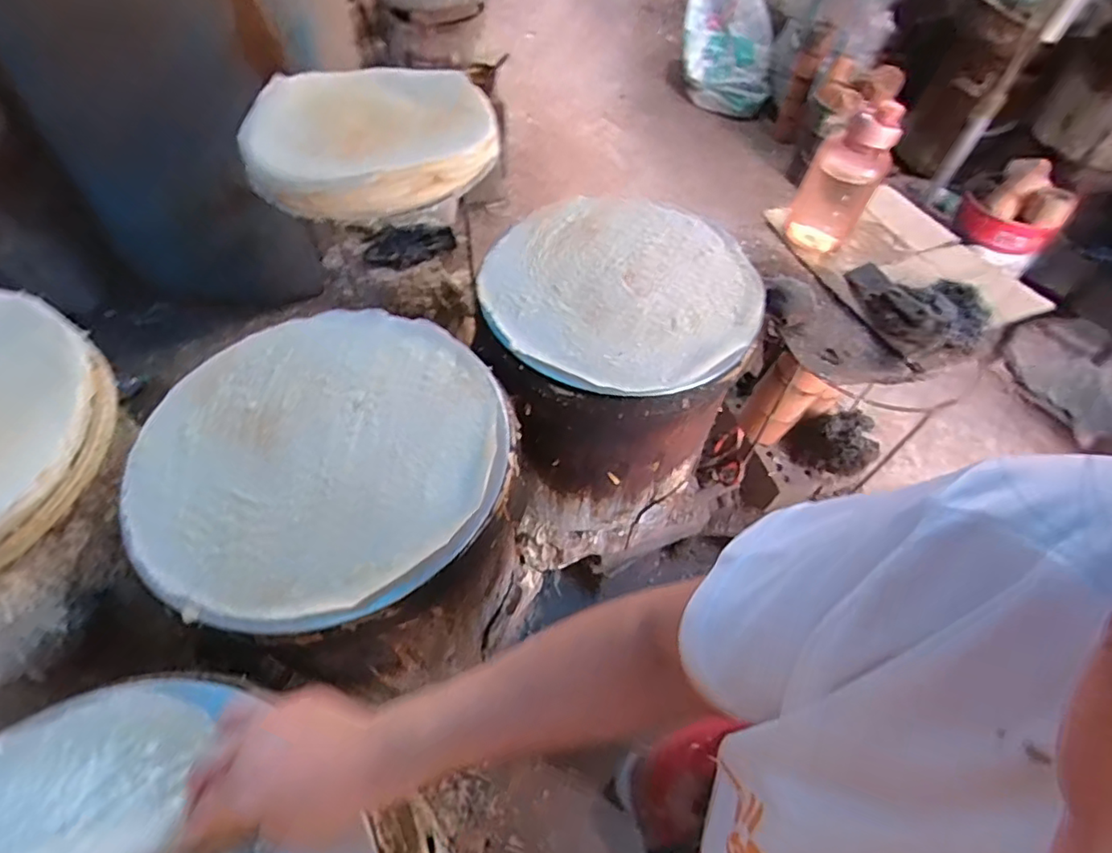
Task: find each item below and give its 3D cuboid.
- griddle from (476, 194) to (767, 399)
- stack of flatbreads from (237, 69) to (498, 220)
[{"bbox_3d":[0.088,-0.188,0.787,0.349,0.026,0.349,1,54,-2],"label":"griddle"},{"bbox_3d":[-0.283,-0.436,0.924,0.372,0.100,0.303,-10,55,-9],"label":"stack of flatbreads"}]

